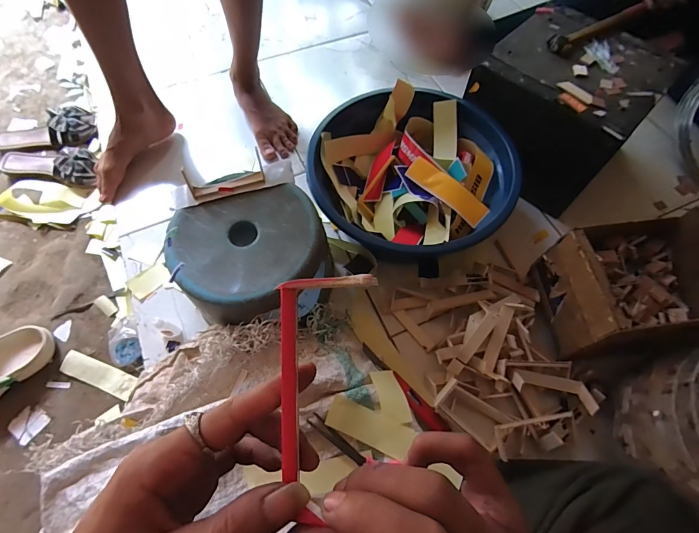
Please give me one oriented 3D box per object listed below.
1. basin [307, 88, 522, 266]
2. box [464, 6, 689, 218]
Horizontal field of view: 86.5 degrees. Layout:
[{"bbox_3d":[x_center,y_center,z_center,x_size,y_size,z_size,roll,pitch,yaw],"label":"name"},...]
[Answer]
[{"bbox_3d":[0.105,-0.160,0.688,0.336,0.141,0.322,0,63,-1],"label":"basin"},{"bbox_3d":[0.388,-0.302,0.708,0.267,0.185,0.242,39,69,17],"label":"box"}]

